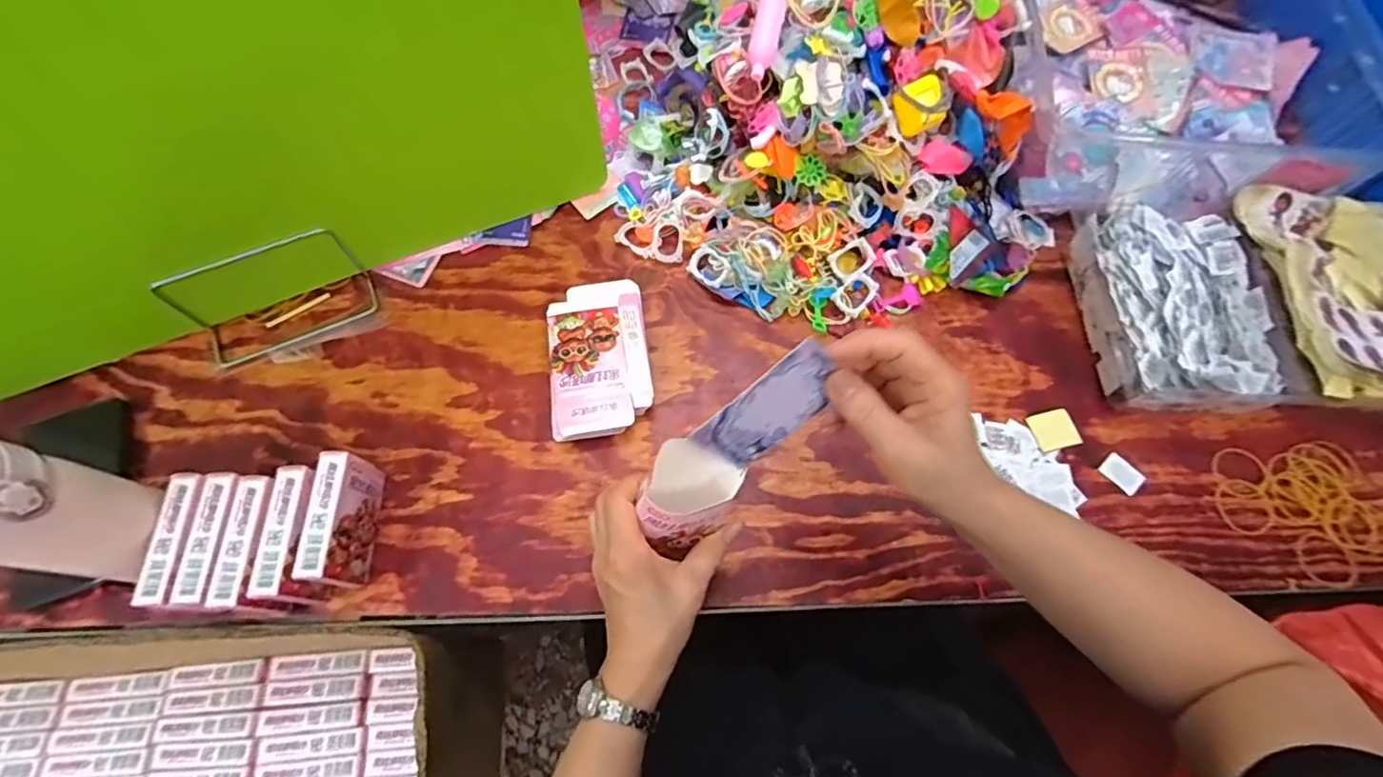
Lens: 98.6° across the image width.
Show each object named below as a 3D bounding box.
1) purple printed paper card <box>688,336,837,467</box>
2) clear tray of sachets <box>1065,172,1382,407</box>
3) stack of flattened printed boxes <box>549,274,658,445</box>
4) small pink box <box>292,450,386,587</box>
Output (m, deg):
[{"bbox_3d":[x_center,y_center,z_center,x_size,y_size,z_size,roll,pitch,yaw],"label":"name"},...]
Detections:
[{"bbox_3d":[0.046,0.012,0.340,0.084,0.059,0.004,-40,47,16],"label":"purple printed paper card"},{"bbox_3d":[0.520,-0.095,0.546,0.310,0.074,0.245,-1,66,0],"label":"clear tray of sachets"},{"bbox_3d":[-0.085,-0.030,0.548,0.090,0.024,0.152,-6,66,-2],"label":"stack of flattened printed boxes"},{"bbox_3d":[-0.268,0.103,0.464,0.025,0.068,0.094,-2,66,0],"label":"small pink box"}]

